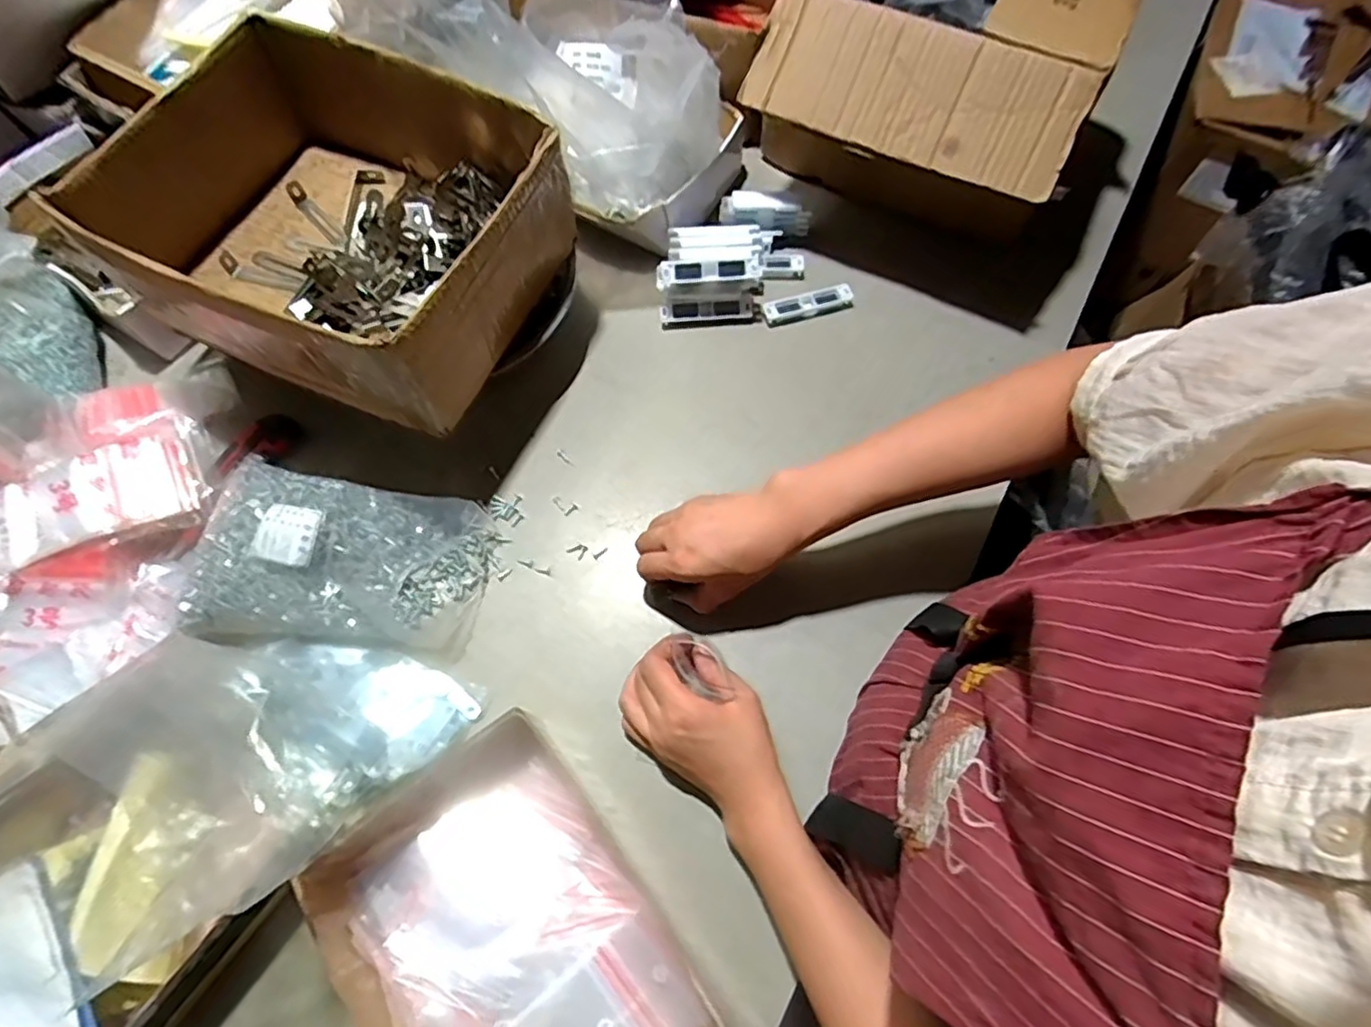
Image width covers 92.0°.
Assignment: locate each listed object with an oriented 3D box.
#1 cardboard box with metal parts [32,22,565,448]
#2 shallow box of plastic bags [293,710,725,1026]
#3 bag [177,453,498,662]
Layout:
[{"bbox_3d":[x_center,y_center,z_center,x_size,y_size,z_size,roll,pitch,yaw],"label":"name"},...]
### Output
[{"bbox_3d":[-0.279,-0.239,0.546,0.300,0.117,0.258,20,69,8],"label":"cardboard box with metal parts"},{"bbox_3d":[-0.112,0.292,0.444,0.184,0.073,0.257,-34,72,-13],"label":"shallow box of plastic bags"},{"bbox_3d":[-0.286,0.032,0.546,0.222,0.082,0.147,7,68,2],"label":"bag"}]

